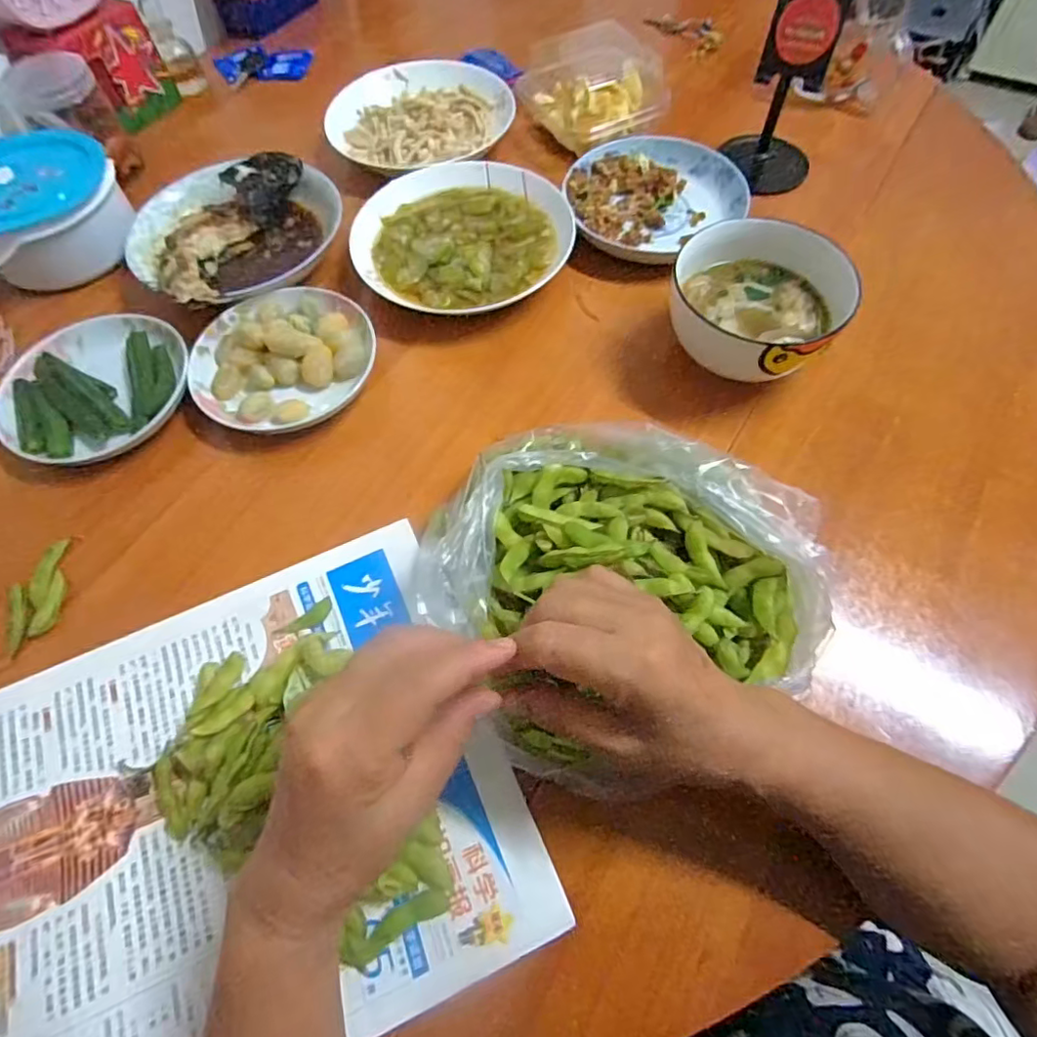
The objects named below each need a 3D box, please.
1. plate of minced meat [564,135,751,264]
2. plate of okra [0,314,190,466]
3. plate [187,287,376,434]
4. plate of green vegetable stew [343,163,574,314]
[{"bbox_3d":[0.128,-0.320,0.579,0.165,0.025,0.154,-1,62,2],"label":"plate of minced meat"},{"bbox_3d":[-0.365,-0.119,0.504,0.152,0.030,0.153,-1,62,2],"label":"plate of okra"},{"bbox_3d":[-0.203,-0.144,0.493,0.148,0.037,0.139,-1,62,2],"label":"plate"},{"bbox_3d":[-0.052,-0.269,0.555,0.199,0.028,0.184,-1,62,2],"label":"plate of green vegetable stew"}]

